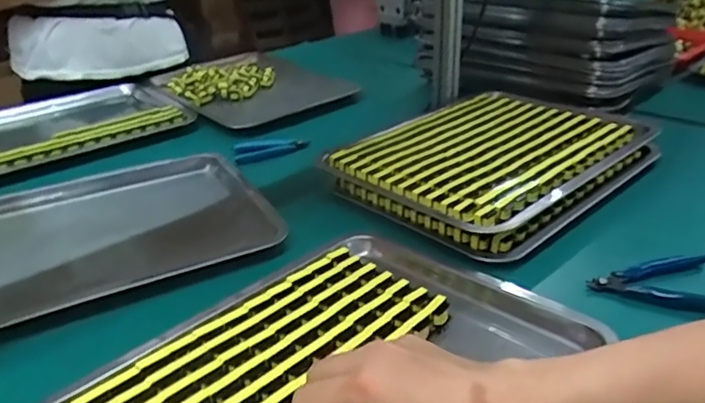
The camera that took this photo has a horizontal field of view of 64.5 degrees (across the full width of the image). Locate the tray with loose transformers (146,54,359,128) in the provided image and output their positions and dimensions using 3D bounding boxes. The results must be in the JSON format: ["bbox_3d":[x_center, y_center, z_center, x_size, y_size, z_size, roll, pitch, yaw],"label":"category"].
[{"bbox_3d":[-0.200,-0.233,1.105,0.281,0.036,0.373,-24,34,-34],"label":"tray with loose transformers"}]

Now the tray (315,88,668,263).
[{"bbox_3d":[0.186,-0.064,0.734,0.385,0.046,0.288,-25,34,-35],"label":"tray"}]

